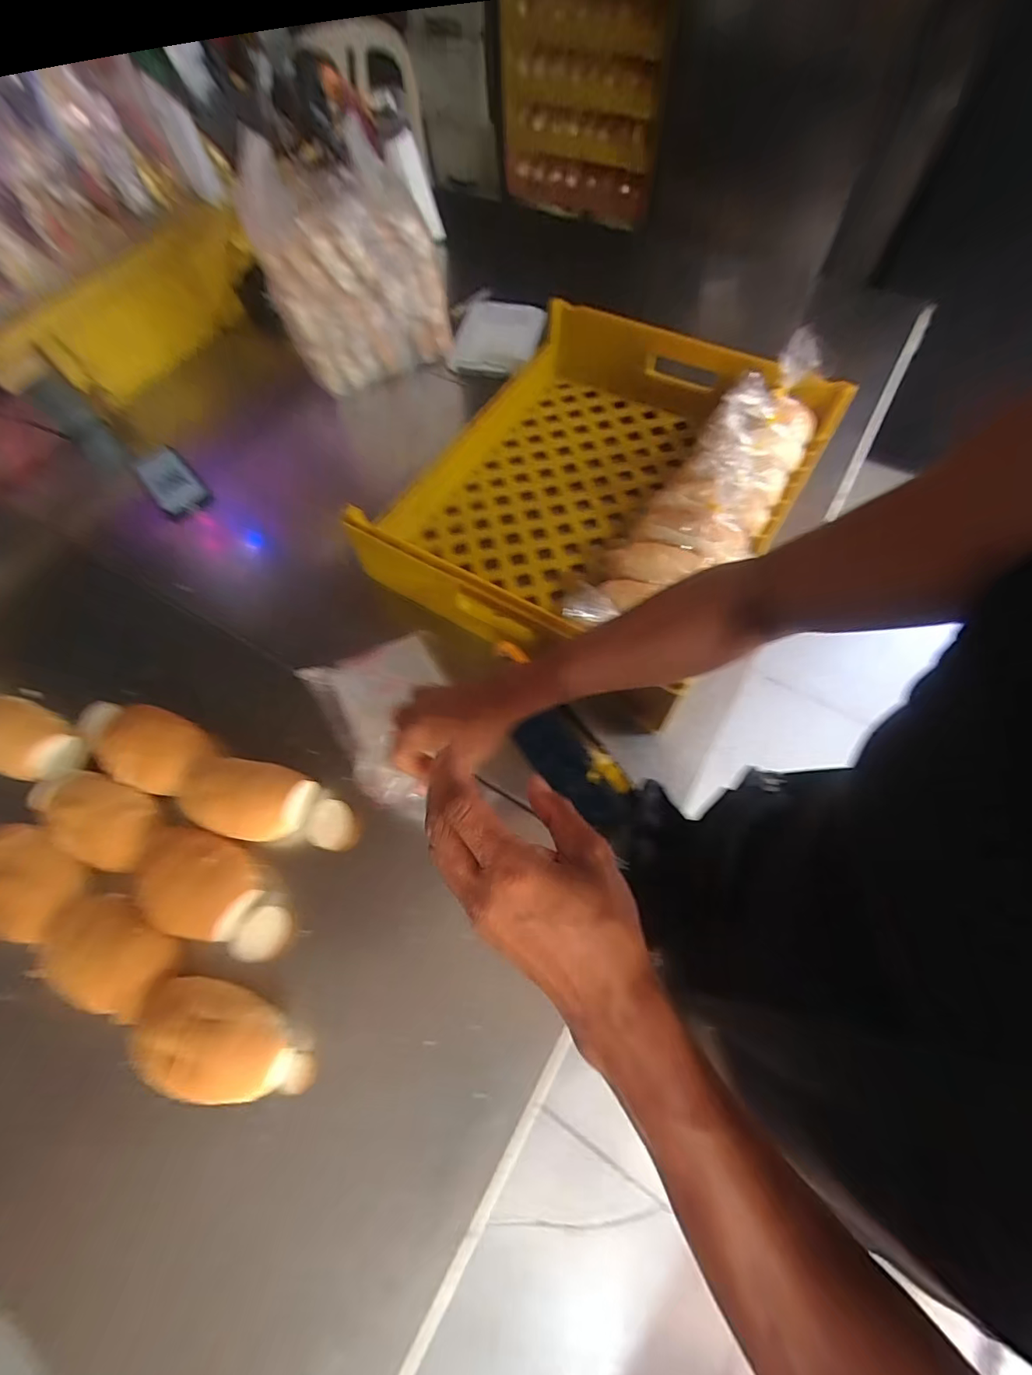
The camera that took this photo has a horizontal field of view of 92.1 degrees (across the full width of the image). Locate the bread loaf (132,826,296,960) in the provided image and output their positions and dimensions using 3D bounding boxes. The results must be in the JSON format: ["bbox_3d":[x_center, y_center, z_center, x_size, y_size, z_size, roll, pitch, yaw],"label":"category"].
[{"bbox_3d":[-0.330,0.221,0.543,0.174,0.064,0.105,16,67,10],"label":"bread loaf"}]

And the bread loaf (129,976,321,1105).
[{"bbox_3d":[-0.284,0.342,0.480,0.171,0.062,0.086,14,67,9],"label":"bread loaf"}]

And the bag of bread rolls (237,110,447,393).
[{"bbox_3d":[-0.291,-0.729,0.871,0.276,0.328,0.160,-38,52,-21],"label":"bag of bread rolls"}]

